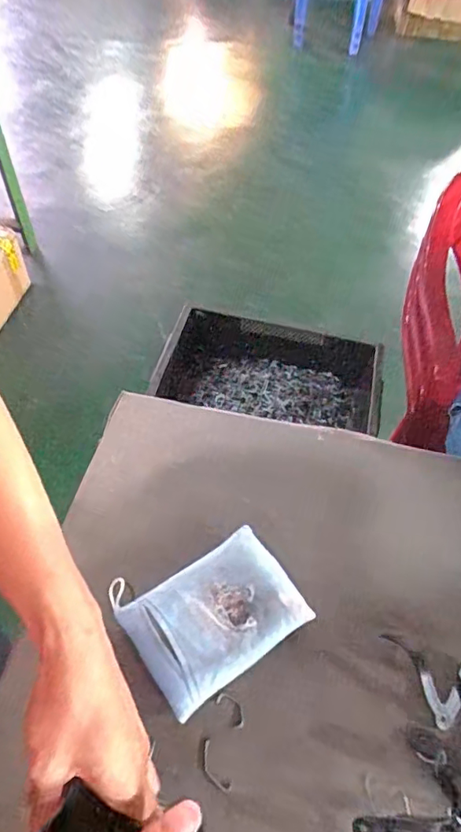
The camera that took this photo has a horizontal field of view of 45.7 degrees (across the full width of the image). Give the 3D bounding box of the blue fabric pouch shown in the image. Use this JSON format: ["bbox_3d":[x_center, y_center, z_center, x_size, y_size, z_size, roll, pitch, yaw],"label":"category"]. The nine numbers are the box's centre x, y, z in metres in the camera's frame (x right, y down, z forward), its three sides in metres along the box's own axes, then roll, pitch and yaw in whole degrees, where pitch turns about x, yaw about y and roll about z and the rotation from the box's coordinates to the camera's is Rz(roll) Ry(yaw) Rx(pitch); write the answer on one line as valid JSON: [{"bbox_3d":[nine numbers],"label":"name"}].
[{"bbox_3d":[-0.021,0.189,0.548,0.161,0.032,0.139,-31,60,-20],"label":"blue fabric pouch"}]

